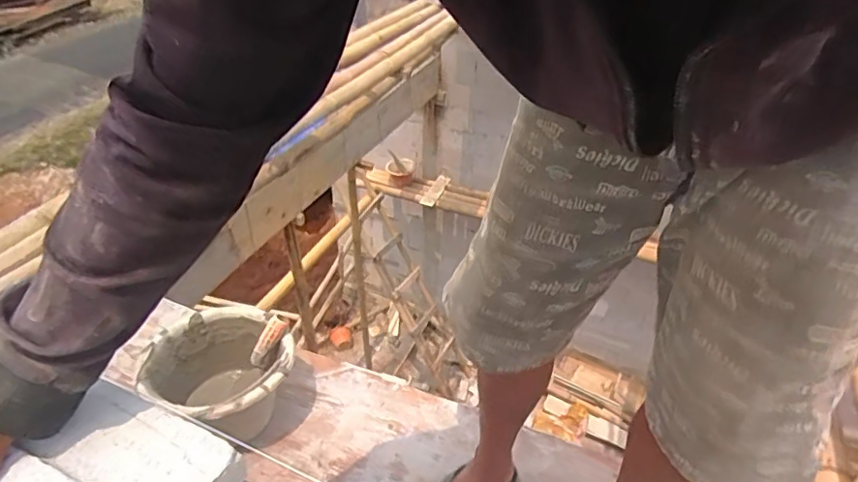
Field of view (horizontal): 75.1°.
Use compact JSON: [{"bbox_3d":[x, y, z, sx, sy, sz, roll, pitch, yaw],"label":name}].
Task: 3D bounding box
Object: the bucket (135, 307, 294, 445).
[{"bbox_3d":[-0.368,0.257,1.017,0.241,0.176,0.251,0,37,0],"label":"bucket"}]

